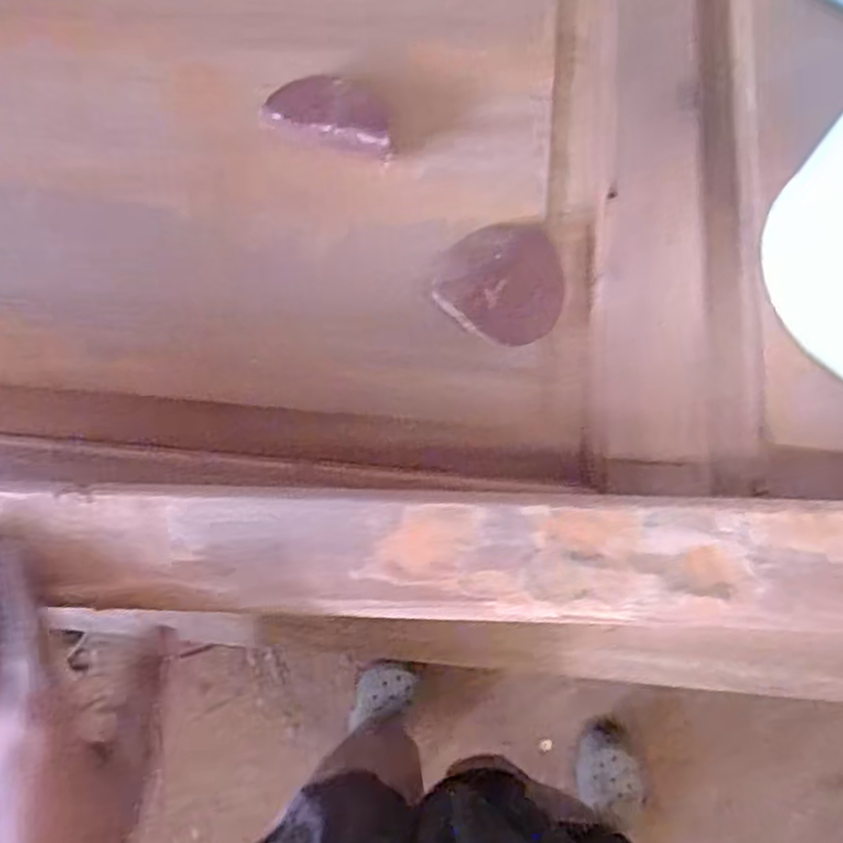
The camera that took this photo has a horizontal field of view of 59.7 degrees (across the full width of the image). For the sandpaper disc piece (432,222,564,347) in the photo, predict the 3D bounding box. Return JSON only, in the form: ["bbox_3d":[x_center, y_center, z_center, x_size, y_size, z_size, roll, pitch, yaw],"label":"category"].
[{"bbox_3d":[0.048,-0.085,0.428,0.071,0.024,0.085,13,74,5],"label":"sandpaper disc piece"}]

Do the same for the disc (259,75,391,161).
[{"bbox_3d":[-0.055,-0.192,0.461,0.088,0.020,0.040,21,75,8],"label":"disc"}]

